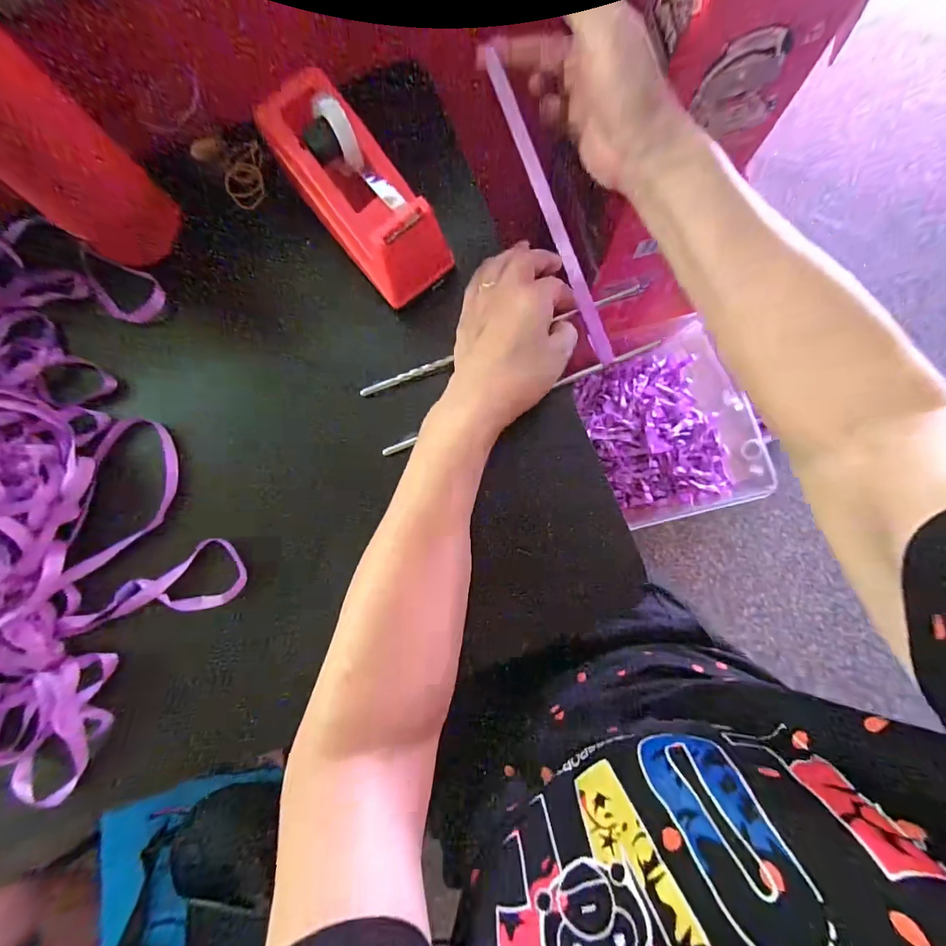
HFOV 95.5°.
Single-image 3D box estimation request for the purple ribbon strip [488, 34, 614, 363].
[{"bbox_3d":[0.059,-0.183,0.310,0.011,0.010,0.217,-21,91,1],"label":"purple ribbon strip"}]

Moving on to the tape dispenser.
[{"bbox_3d":[-0.080,-0.199,0.302,0.069,0.066,0.158,-37,94,-2],"label":"tape dispenser"}]

